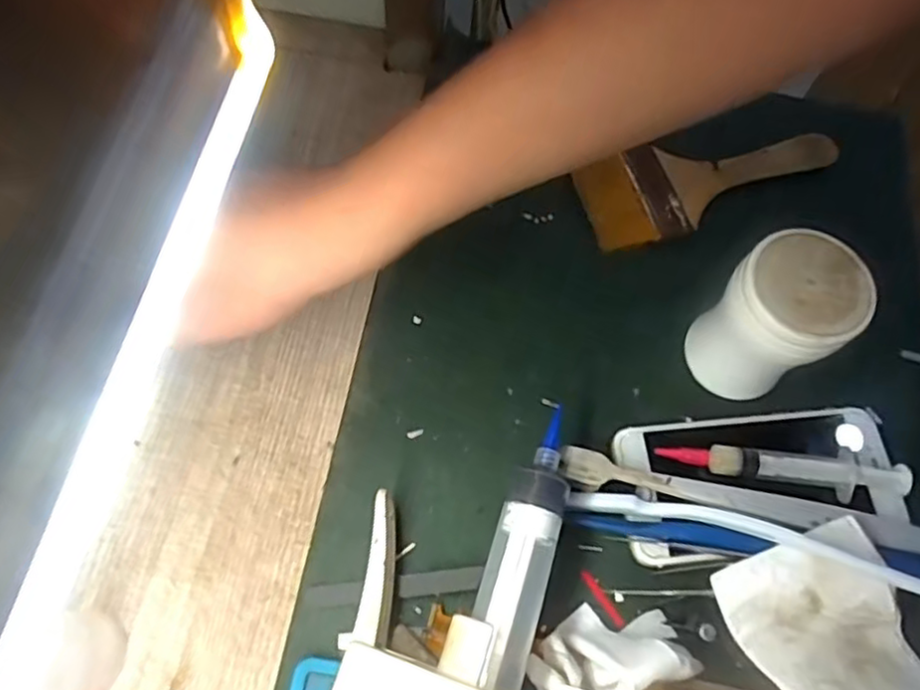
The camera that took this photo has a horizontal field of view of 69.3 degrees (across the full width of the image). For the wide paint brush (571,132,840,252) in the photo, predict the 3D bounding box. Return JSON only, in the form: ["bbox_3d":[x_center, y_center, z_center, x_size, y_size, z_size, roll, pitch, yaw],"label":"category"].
[{"bbox_3d":[0.146,-0.095,0.390,0.154,0.018,0.055,-14,67,-8],"label":"wide paint brush"}]

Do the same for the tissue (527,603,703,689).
[{"bbox_3d":[0.062,0.138,0.270,0.081,0.037,0.056,-30,71,-14],"label":"tissue"}]

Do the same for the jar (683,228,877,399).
[{"bbox_3d":[0.142,-0.009,0.308,0.051,0.084,0.049,2,67,-4],"label":"jar"}]

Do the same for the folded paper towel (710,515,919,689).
[{"bbox_3d":[0.160,0.125,0.279,0.070,0.025,0.091,-24,69,-12],"label":"folded paper towel"}]

